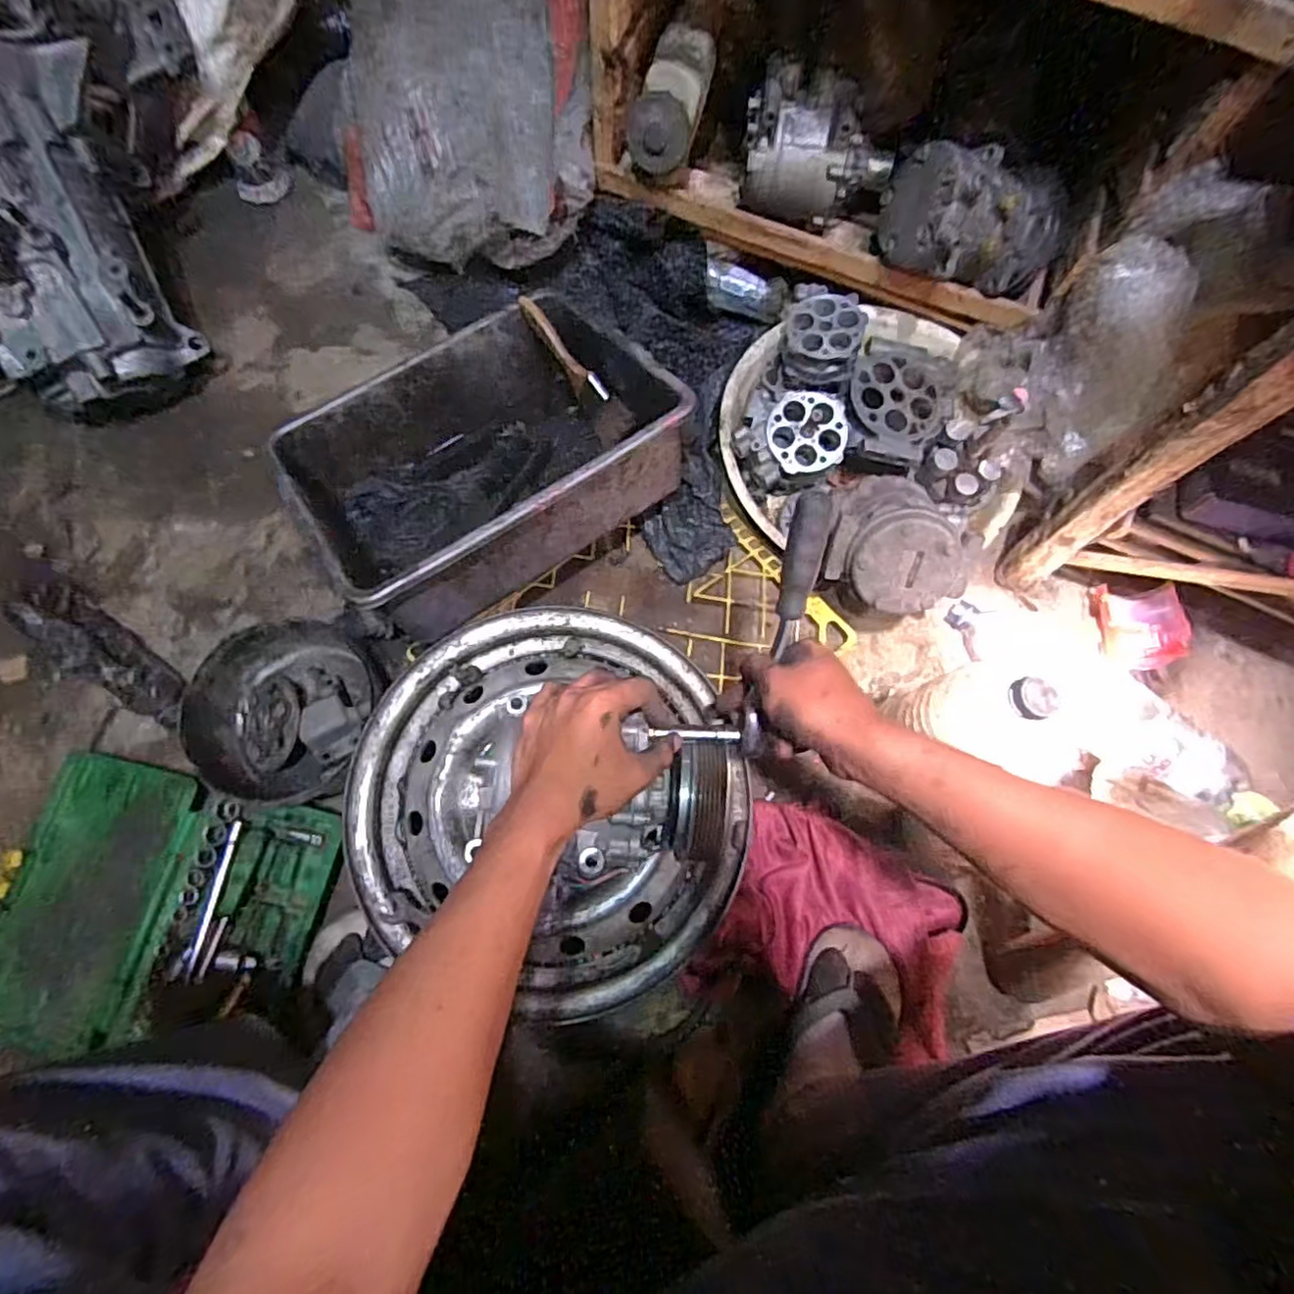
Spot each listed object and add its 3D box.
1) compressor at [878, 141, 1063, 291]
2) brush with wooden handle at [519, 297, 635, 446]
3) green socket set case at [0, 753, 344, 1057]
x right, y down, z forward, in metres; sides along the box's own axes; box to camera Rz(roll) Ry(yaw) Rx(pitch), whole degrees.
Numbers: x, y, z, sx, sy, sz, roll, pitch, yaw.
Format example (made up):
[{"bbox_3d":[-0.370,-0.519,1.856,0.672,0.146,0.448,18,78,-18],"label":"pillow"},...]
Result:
[{"bbox_3d":[0.375,-0.492,0.732,0.183,0.118,0.120,-6,75,-3],"label":"compressor"},{"bbox_3d":[-0.093,-0.330,0.792,0.189,0.056,0.011,46,44,-5],"label":"brush with wooden handle"},{"bbox_3d":[-0.507,0.274,0.665,0.321,0.039,0.268,13,74,2],"label":"green socket set case"}]

